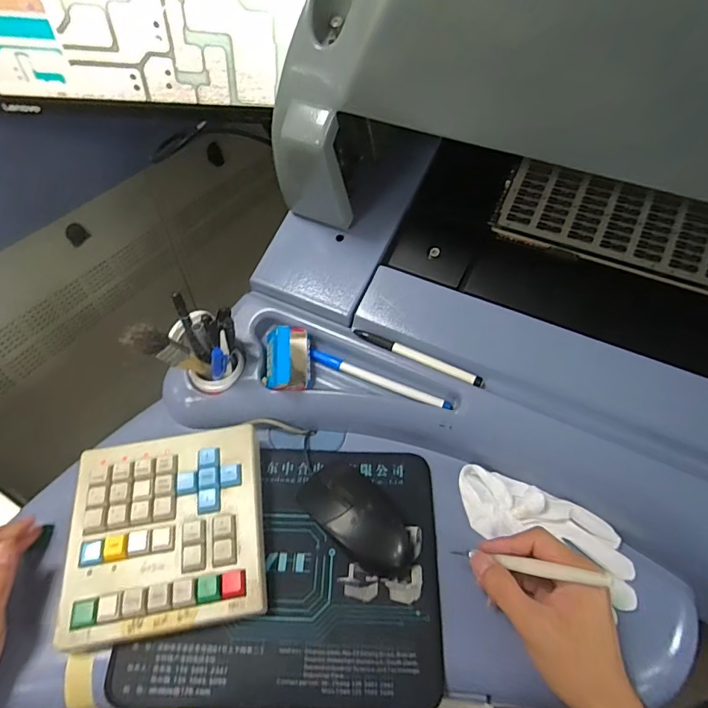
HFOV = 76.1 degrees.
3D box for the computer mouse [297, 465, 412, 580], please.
[{"bbox_3d":[0.007,0.141,0.398,0.110,0.035,0.062,37,60,25],"label":"computer mouse"}]

